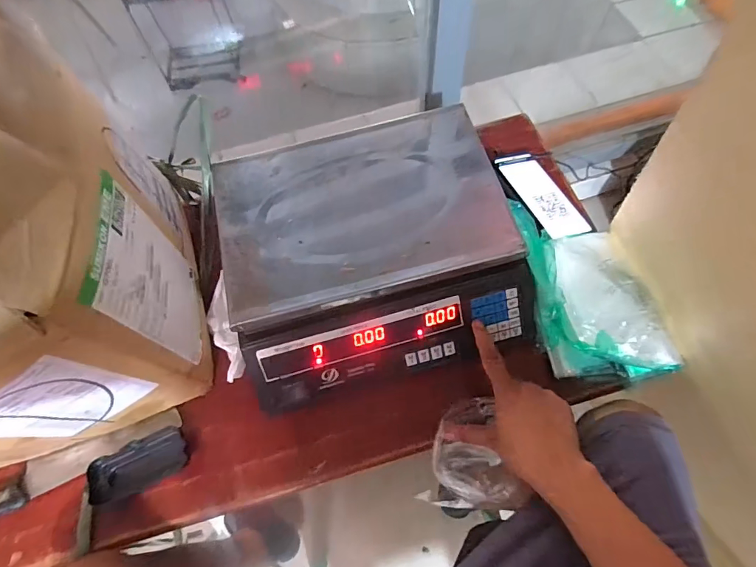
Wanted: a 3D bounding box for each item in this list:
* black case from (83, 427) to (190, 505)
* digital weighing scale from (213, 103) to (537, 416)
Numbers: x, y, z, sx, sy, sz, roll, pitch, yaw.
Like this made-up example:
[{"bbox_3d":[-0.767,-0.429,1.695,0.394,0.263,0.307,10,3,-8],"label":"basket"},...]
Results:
[{"bbox_3d":[-0.274,0.210,0.487,0.110,0.035,0.052,-21,67,-7],"label":"black case"},{"bbox_3d":[-0.011,-0.042,0.519,0.337,0.094,0.313,-13,67,-4],"label":"digital weighing scale"}]

